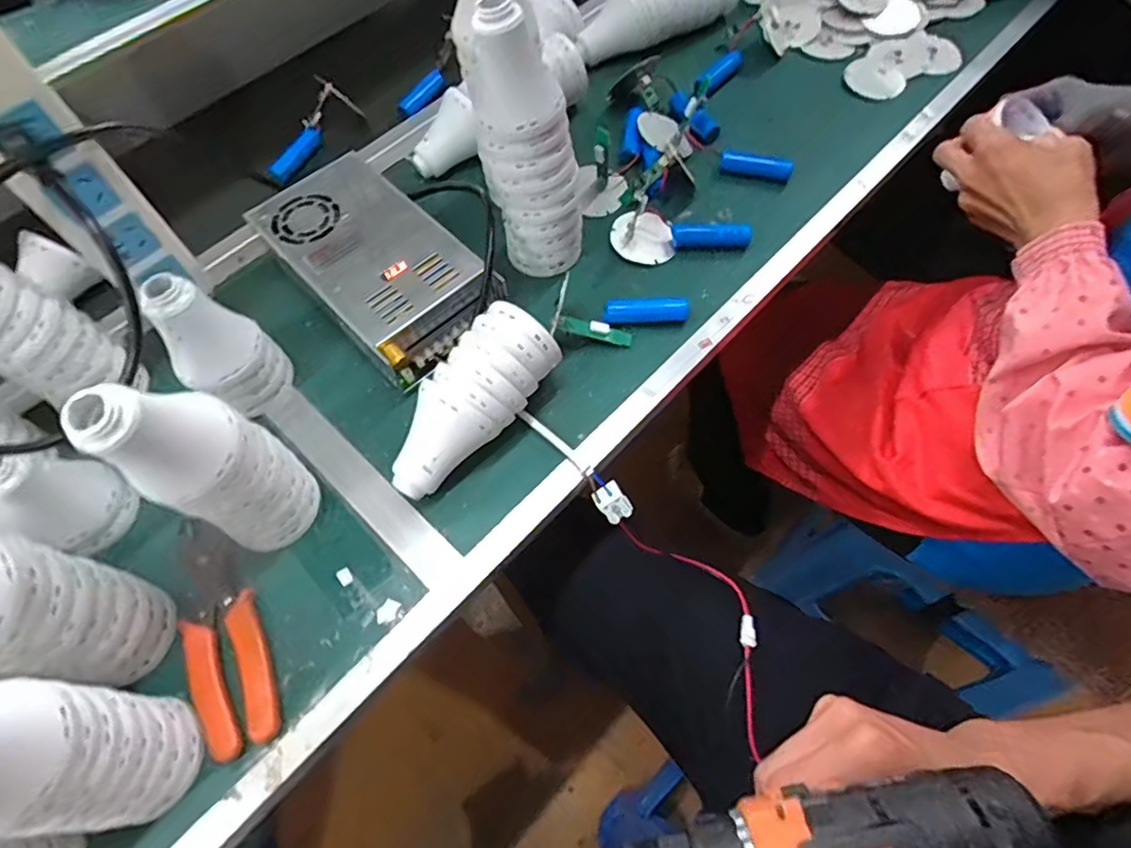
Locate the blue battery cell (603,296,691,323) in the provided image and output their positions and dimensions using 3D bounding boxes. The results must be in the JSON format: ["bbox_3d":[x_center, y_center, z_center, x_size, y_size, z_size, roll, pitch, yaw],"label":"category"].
[{"bbox_3d":[0.067,-0.093,0.502,0.069,0.023,0.019,1,62,4],"label":"blue battery cell"}]

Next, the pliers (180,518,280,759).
[{"bbox_3d":[-0.228,0.135,0.400,0.047,0.010,0.158,-24,63,-9],"label":"pliers"}]

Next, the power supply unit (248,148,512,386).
[{"bbox_3d":[-0.164,-0.137,0.516,0.115,0.055,0.219,-41,67,-17],"label":"power supply unit"}]

